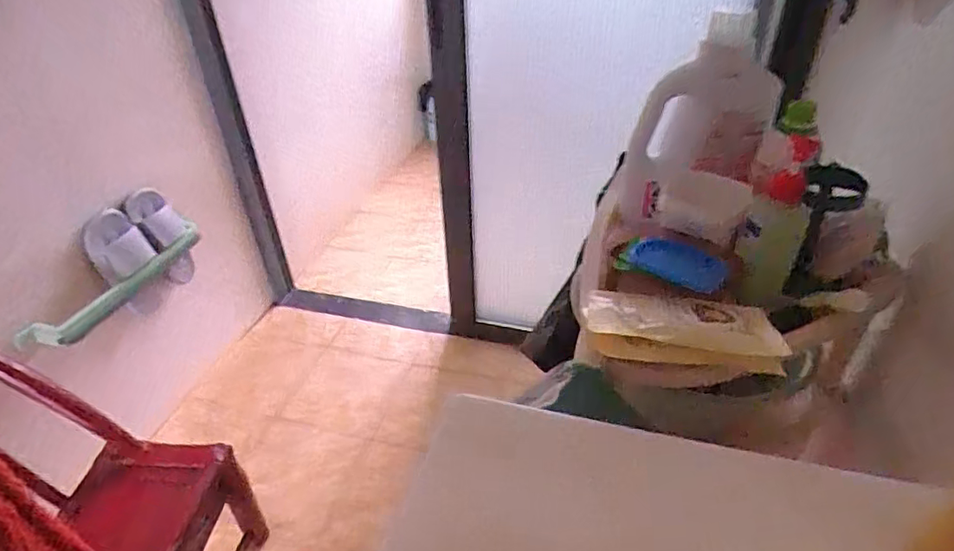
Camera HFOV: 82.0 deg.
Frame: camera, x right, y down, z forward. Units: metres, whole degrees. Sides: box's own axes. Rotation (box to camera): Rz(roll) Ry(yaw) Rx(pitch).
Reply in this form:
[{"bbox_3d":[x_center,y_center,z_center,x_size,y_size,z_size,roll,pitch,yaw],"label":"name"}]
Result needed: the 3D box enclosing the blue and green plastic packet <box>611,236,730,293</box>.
[{"bbox_3d":[0.218,-0.012,0.614,0.130,0.041,0.029,14,36,-8],"label":"blue and green plastic packet"}]

